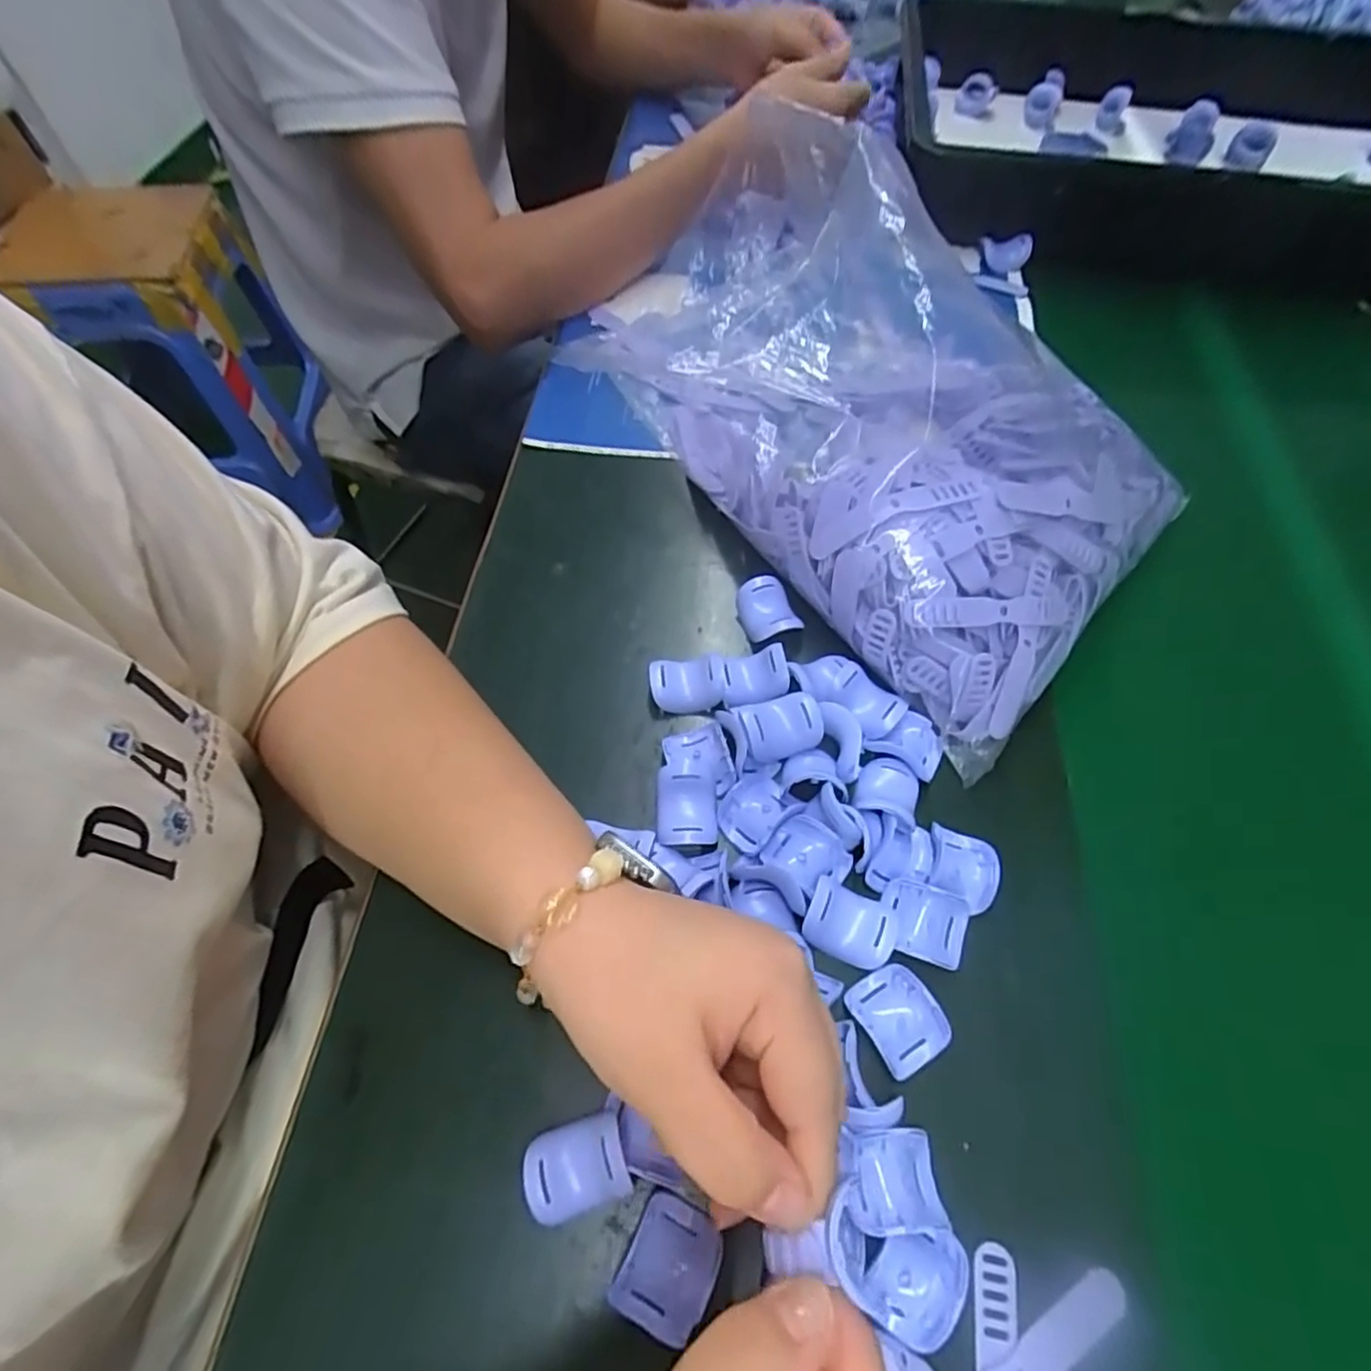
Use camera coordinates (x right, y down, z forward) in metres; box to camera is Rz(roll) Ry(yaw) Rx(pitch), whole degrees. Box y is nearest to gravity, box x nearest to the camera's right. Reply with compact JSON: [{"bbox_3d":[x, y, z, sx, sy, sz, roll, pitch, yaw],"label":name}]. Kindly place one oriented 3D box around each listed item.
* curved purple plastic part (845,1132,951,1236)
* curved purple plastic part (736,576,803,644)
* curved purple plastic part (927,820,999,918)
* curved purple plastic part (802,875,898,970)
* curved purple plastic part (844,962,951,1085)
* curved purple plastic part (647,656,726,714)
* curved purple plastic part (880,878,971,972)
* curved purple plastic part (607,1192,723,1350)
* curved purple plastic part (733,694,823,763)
[{"bbox_3d":[0.078,0.182,0.251,0.037,0.019,0.031,3,60,0],"label":"curved purple plastic part"},{"bbox_3d":[0.047,-0.041,0.389,0.027,0.023,0.035,-9,60,-7],"label":"curved purple plastic part"},{"bbox_3d":[0.128,0.084,0.313,0.032,0.012,0.036,8,60,3],"label":"curved purple plastic part"},{"bbox_3d":[0.072,0.104,0.299,0.039,0.013,0.029,19,61,9],"label":"curved purple plastic part"},{"bbox_3d":[0.088,0.138,0.282,0.030,0.017,0.037,-29,65,-17],"label":"curved purple plastic part"},{"bbox_3d":[0.000,0.000,0.366,0.039,0.017,0.027,-1,60,-3],"label":"curved purple plastic part"},{"bbox_3d":[0.105,0.105,0.299,0.037,0.013,0.030,19,61,9],"label":"curved purple plastic part"},{"bbox_3d":[-0.006,0.209,0.244,0.032,0.008,0.038,24,62,12],"label":"curved purple plastic part"},{"bbox_3d":[0.047,0.019,0.339,0.040,0.014,0.026,-16,62,-11],"label":"curved purple plastic part"}]

